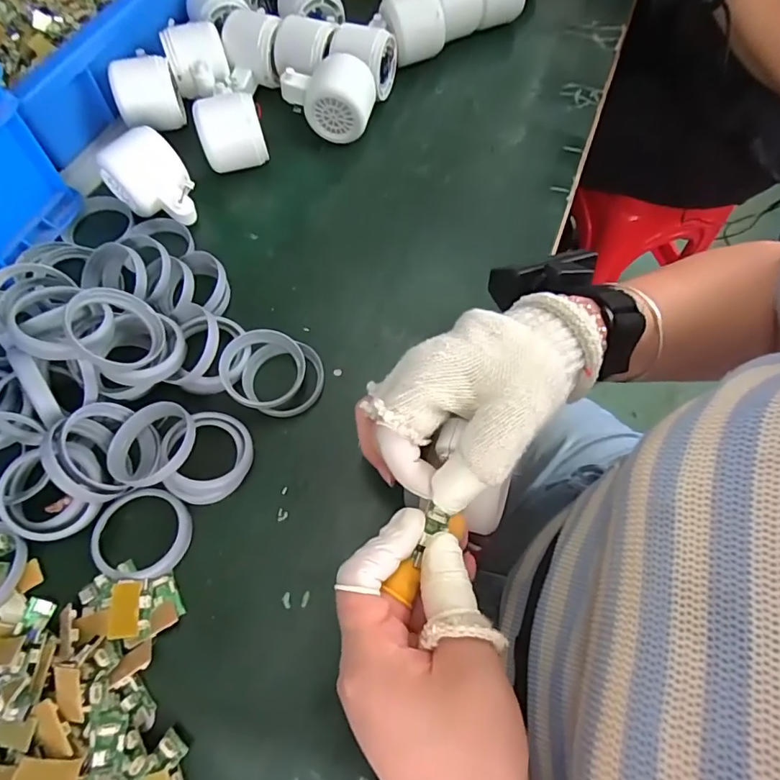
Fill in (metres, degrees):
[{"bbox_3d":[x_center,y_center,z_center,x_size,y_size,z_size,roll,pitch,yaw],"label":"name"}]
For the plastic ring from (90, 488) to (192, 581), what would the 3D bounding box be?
[{"bbox_3d":[-0.161,0.093,0.317,0.058,0.013,0.056,0,66,-1],"label":"plastic ring"}]

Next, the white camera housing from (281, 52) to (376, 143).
[{"bbox_3d":[-0.056,-0.267,0.450,0.083,0.050,0.057,15,67,6],"label":"white camera housing"}]

